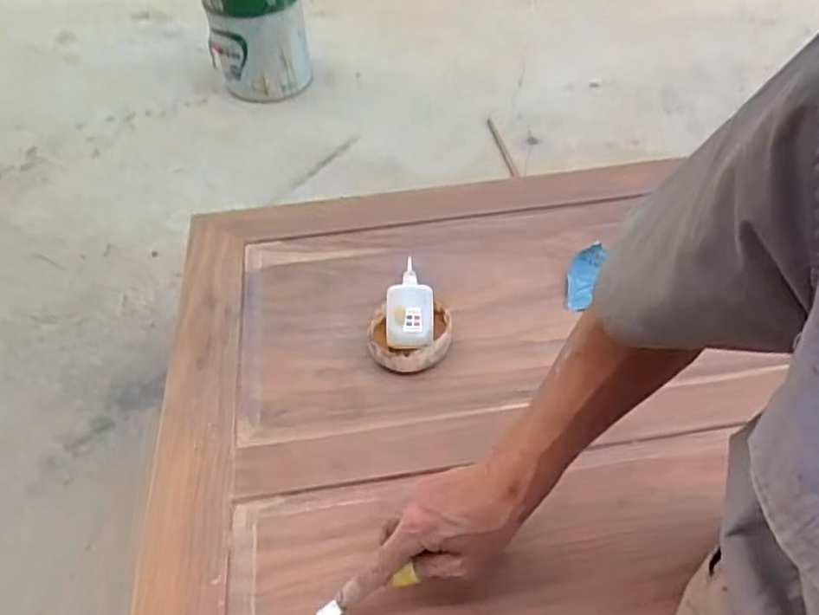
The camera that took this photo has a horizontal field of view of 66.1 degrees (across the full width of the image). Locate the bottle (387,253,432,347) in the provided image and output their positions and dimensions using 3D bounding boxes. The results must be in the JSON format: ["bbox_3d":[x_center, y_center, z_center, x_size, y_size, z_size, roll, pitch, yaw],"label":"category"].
[{"bbox_3d":[0.000,-0.004,0.730,0.053,0.026,0.101,0,85,-5],"label":"bottle"}]

